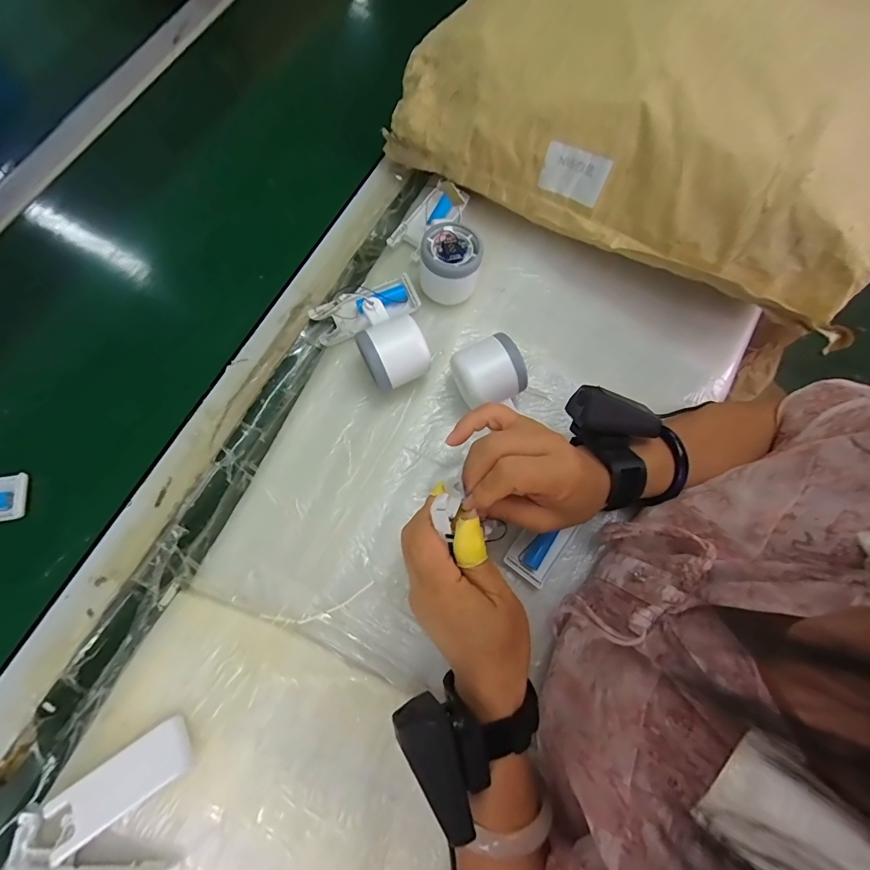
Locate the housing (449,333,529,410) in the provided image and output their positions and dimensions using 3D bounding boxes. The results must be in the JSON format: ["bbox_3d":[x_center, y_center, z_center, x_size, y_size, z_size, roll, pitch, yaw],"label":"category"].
[{"bbox_3d":[0.047,-0.053,0.383,0.058,0.053,0.055,-21,77,-7],"label":"housing"}]

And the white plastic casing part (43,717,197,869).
[{"bbox_3d":[-0.225,0.252,0.304,0.098,0.010,0.039,-32,61,-11],"label":"white plastic casing part"}]

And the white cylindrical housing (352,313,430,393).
[{"bbox_3d":[-0.038,-0.072,0.389,0.054,0.059,0.058,-26,77,-9],"label":"white cylindrical housing"}]

